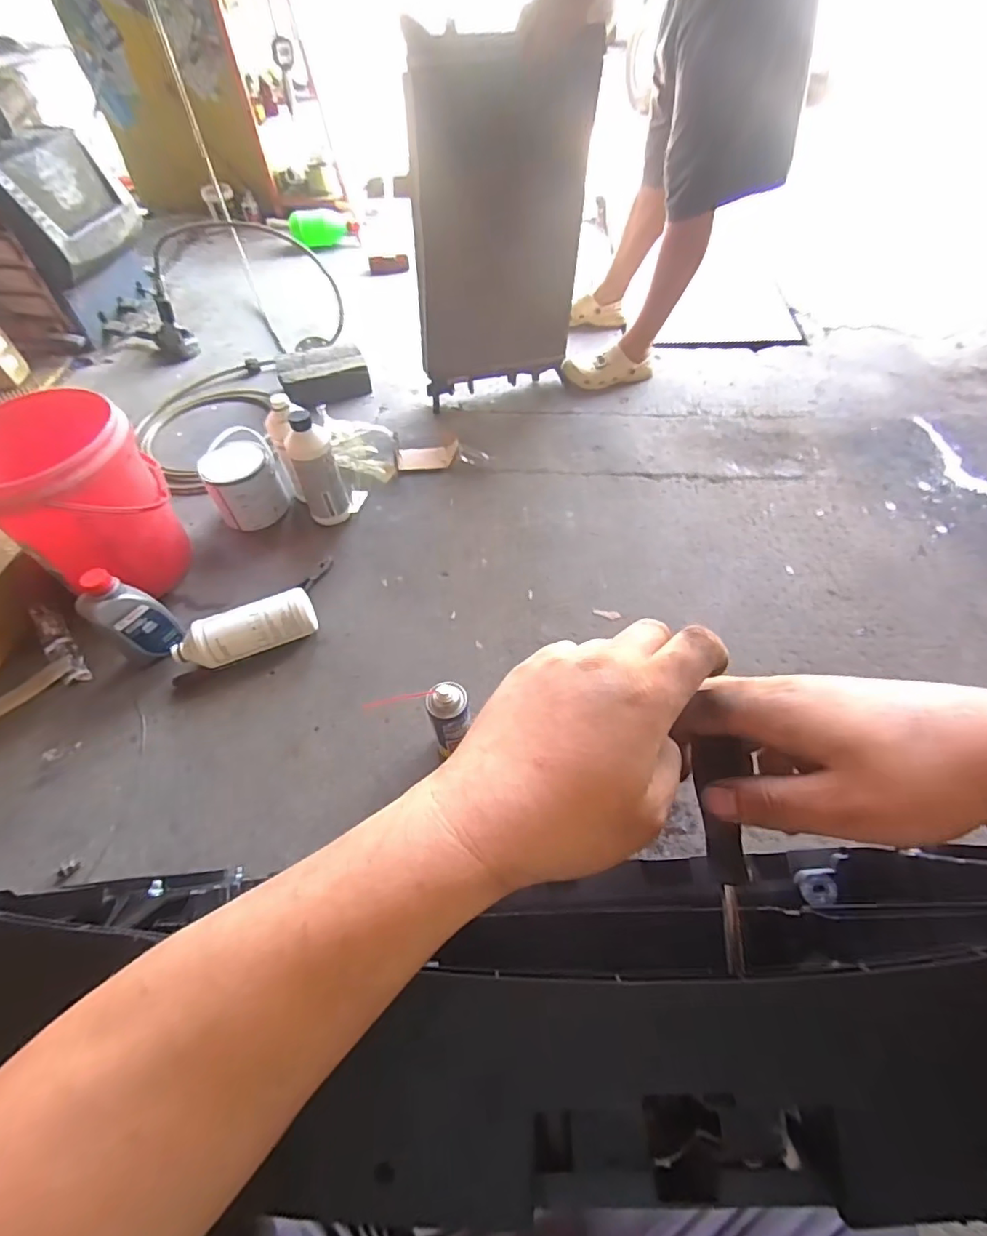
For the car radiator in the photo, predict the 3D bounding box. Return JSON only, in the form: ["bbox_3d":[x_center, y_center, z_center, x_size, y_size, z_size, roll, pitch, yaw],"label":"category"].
[{"bbox_3d":[0.010,-0.867,1.268,0.374,0.640,0.043,-2,50,-3],"label":"car radiator"}]

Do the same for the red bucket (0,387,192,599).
[{"bbox_3d":[-0.732,-0.194,1.005,0.265,0.308,0.254,-38,61,-22],"label":"red bucket"}]

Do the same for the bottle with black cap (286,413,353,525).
[{"bbox_3d":[-0.363,-0.302,1.140,0.088,0.226,0.080,-18,55,-10],"label":"bottle with black cap"}]

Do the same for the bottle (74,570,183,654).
[{"bbox_3d":[-0.614,-0.001,0.936,0.064,0.186,0.098,32,62,23],"label":"bottle"}]

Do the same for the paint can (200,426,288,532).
[{"bbox_3d":[-0.536,-0.294,1.193,0.149,0.129,0.153,-21,56,-12],"label":"paint can"}]

